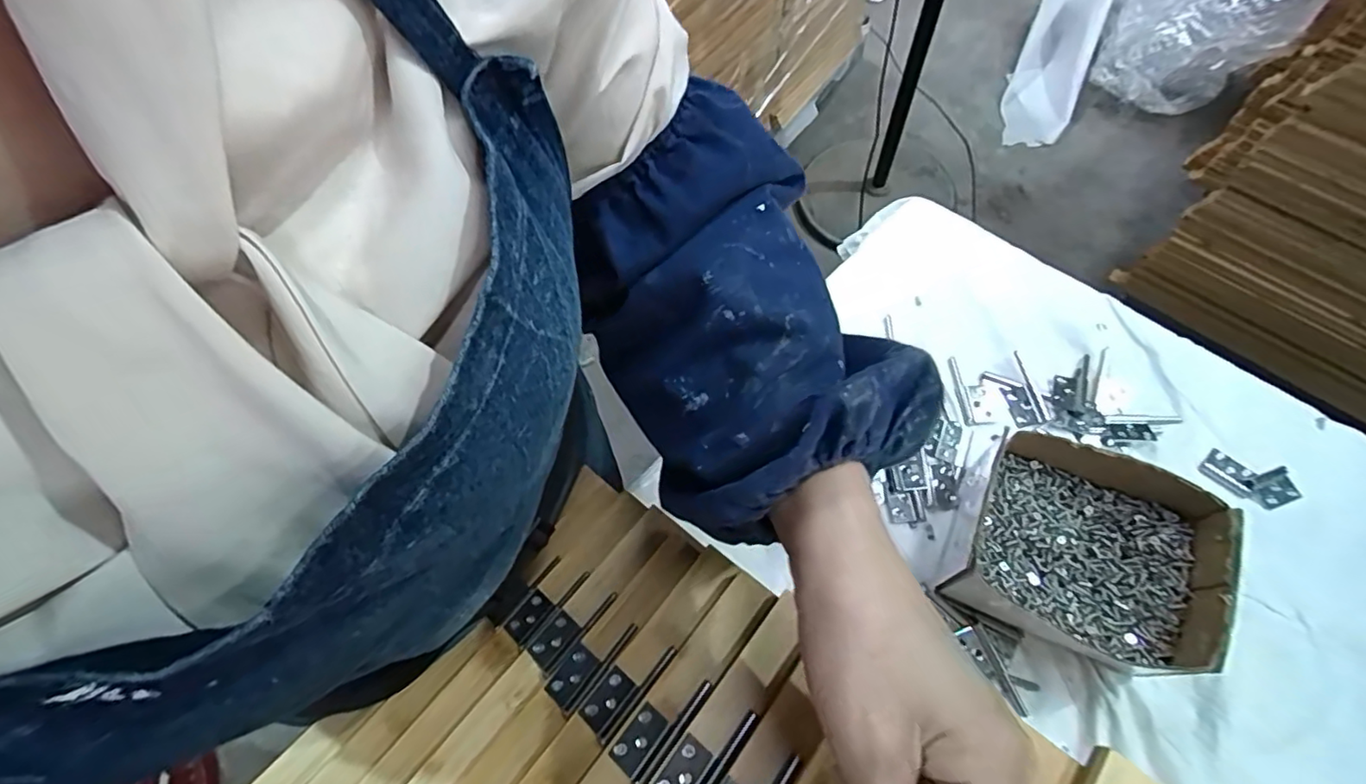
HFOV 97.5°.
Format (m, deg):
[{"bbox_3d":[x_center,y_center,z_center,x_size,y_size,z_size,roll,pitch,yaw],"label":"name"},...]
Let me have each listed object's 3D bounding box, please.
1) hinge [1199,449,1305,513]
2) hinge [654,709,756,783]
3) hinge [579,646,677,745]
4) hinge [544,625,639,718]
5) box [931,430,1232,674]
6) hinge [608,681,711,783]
[{"bbox_3d":[0.381,0.059,0.403,0.052,0.009,0.029,22,67,14],"label":"hinge"},{"bbox_3d":[0.009,0.168,0.277,0.021,0.007,0.054,34,71,18],"label":"hinge"},{"bbox_3d":[-0.030,0.153,0.314,0.026,0.006,0.055,28,69,38],"label":"hinge"},{"bbox_3d":[-0.052,0.149,0.333,0.026,0.004,0.057,33,68,35],"label":"hinge"},{"bbox_3d":[0.239,0.095,0.362,0.125,0.064,0.108,17,66,12],"label":"box"},{"bbox_3d":[-0.012,0.162,0.293,0.022,0.009,0.055,36,71,19],"label":"hinge"}]

